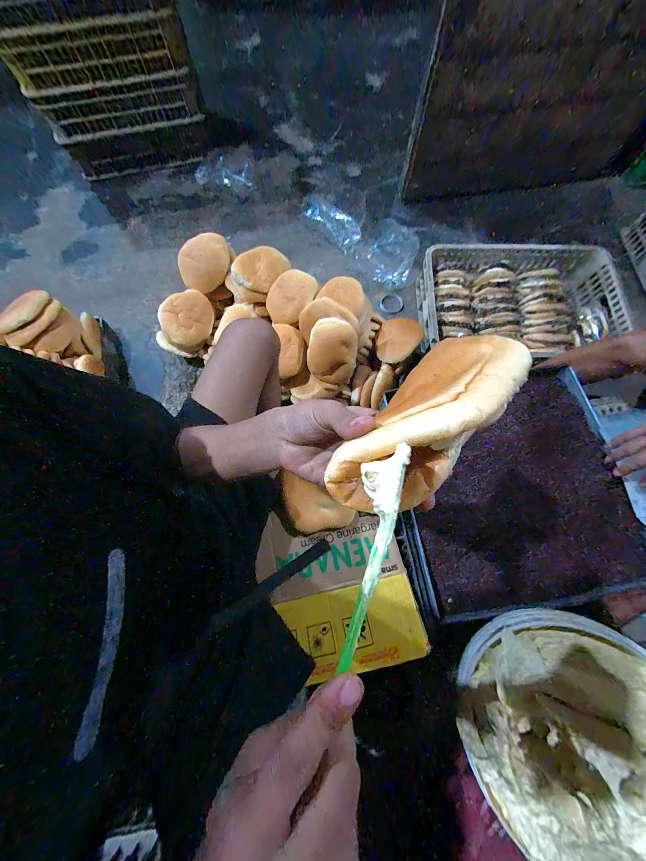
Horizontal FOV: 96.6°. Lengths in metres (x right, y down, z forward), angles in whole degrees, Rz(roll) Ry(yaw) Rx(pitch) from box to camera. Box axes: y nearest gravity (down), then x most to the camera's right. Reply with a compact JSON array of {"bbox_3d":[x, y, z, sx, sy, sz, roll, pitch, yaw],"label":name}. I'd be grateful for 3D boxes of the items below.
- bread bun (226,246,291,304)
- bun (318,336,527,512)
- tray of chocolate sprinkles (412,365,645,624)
[{"bbox_3d":[-0.205,-0.483,0.896,0.185,0.063,0.136,-36,75,-10],"label":"bread bun"},{"bbox_3d":[0.062,-0.003,0.163,0.136,0.038,0.054,-44,76,5],"label":"bun"},{"bbox_3d":[0.413,0.106,0.595,0.451,0.067,0.457,-9,72,-2],"label":"tray of chocolate sprinkles"}]

